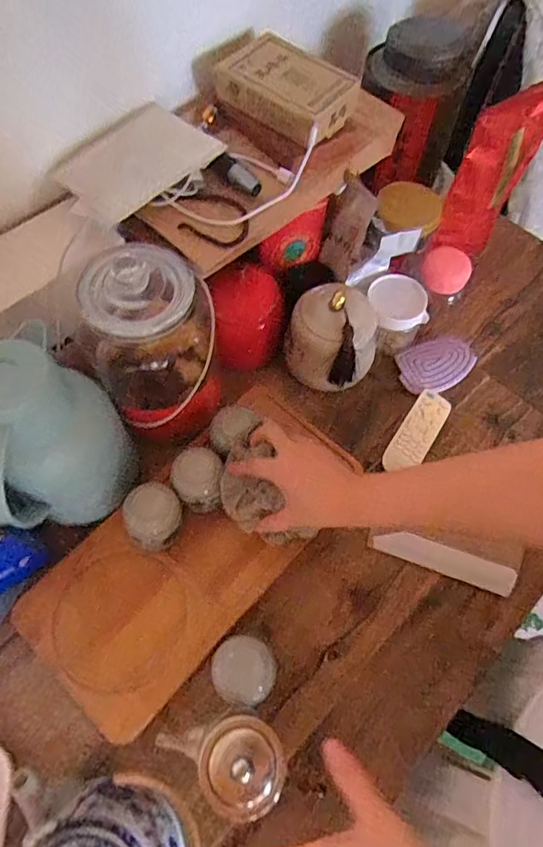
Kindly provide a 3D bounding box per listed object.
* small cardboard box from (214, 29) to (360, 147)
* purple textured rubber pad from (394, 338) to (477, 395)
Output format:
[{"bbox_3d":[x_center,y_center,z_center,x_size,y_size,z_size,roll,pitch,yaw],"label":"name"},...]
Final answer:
[{"bbox_3d":[0.022,-0.407,0.611,0.152,0.041,0.117,36,68,15],"label":"small cardboard box"},{"bbox_3d":[0.241,-0.087,0.738,0.116,0.019,0.073,-18,65,-10],"label":"purple textured rubber pad"}]

